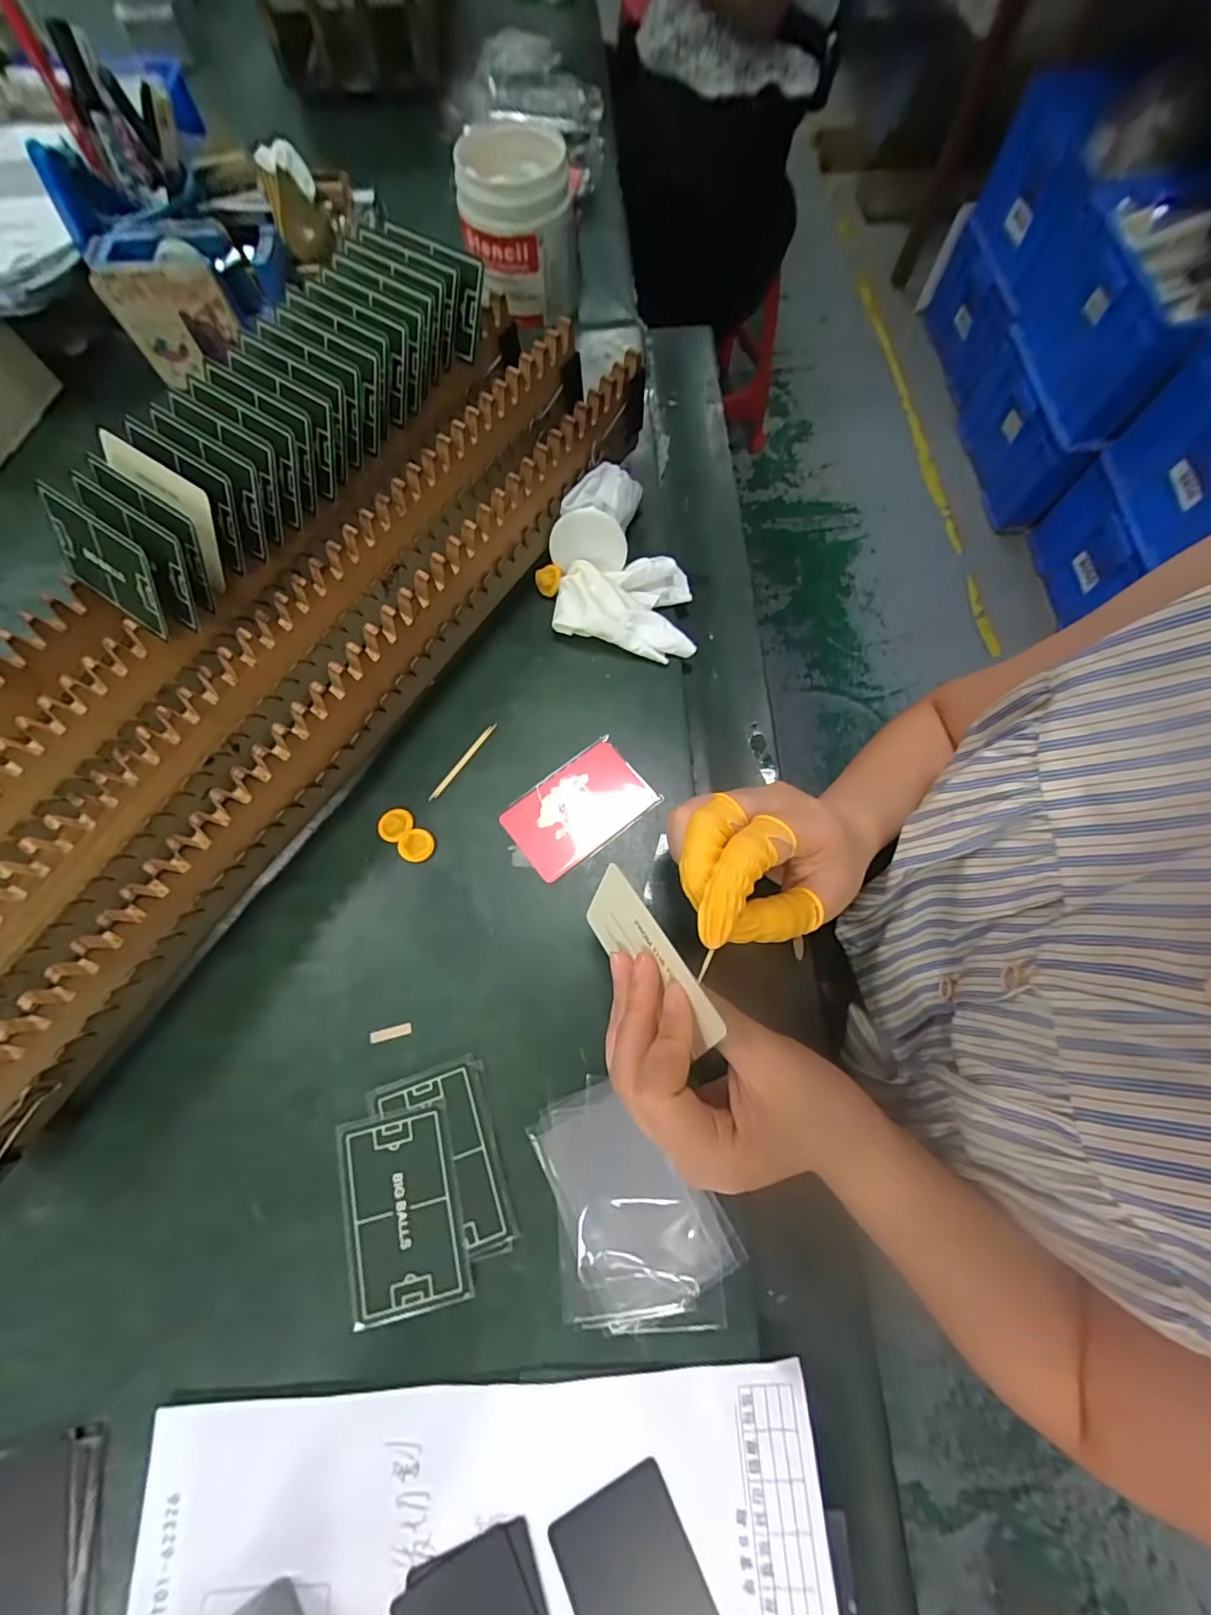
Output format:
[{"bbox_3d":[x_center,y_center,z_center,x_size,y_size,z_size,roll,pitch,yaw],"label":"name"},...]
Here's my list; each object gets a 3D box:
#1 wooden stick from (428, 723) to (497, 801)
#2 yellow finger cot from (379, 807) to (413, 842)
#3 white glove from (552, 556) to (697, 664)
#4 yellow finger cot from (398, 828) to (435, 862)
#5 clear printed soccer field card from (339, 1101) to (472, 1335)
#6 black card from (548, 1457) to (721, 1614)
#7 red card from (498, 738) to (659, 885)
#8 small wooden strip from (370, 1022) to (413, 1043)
[{"bbox_3d":[-0.092,-0.030,0.344,0.004,0.004,0.064,34,76,11],"label":"wooden stick"},{"bbox_3d":[-0.130,0.010,0.329,0.019,0.004,0.021,41,77,13],"label":"yellow finger cot"},{"bbox_3d":[0.018,-0.144,0.367,0.093,0.033,0.073,15,73,5],"label":"white glove"},{"bbox_3d":[-0.115,0.023,0.326,0.019,0.006,0.020,0,72,1],"label":"yellow finger cot"},{"bbox_3d":[-0.102,0.201,0.269,0.055,0.004,0.087,-15,73,-4],"label":"clear printed soccer field card"},{"bbox_3d":[0.017,0.345,0.230,0.055,0.004,0.086,-26,72,-11],"label":"black card"},{"bbox_3d":[-0.016,0.000,0.335,0.087,0.004,0.056,-37,75,-11],"label":"red card"},{"bbox_3d":[-0.119,0.125,0.296,0.023,0.004,0.006,-13,72,-4],"label":"small wooden strip"}]

